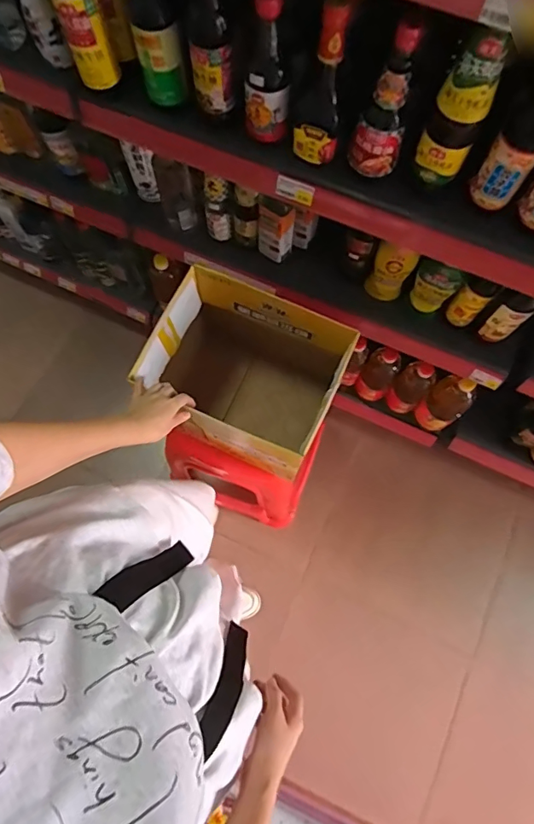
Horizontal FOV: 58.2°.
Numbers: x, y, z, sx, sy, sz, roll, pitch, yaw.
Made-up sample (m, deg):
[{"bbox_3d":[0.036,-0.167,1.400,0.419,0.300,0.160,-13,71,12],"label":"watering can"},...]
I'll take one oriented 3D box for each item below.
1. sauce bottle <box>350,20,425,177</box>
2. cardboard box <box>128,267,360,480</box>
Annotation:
[{"bbox_3d":[0.154,-0.396,0.620,0.065,0.193,0.051,13,74,3],"label":"sauce bottle"},{"bbox_3d":[-0.037,-0.066,0.891,0.296,0.270,0.257,29,75,7],"label":"cardboard box"}]

